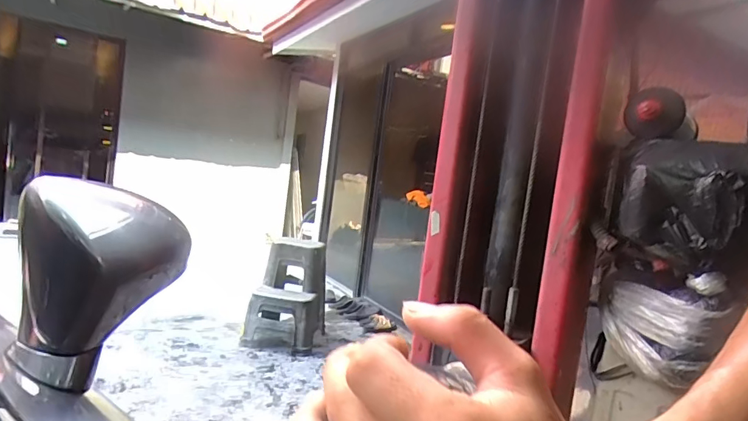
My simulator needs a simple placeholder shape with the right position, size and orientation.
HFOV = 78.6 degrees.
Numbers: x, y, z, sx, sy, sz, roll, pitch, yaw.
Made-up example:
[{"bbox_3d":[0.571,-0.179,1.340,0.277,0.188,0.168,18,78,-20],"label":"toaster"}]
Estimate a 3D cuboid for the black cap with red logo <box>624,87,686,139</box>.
[{"bbox_3d":[0.431,-0.151,0.704,0.078,0.074,0.060,10,5,32],"label":"black cap with red logo"}]

